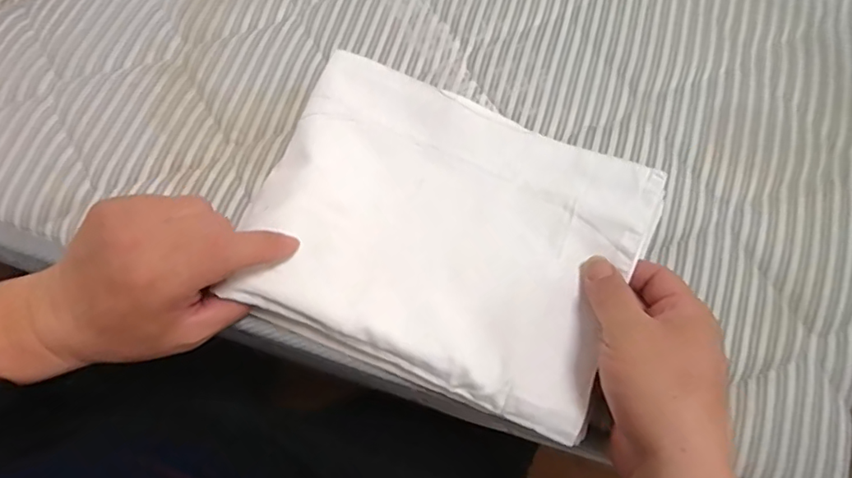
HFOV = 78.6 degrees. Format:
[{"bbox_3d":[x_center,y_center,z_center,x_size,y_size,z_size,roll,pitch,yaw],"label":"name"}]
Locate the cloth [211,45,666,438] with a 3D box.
[{"bbox_3d":[0.012,-0.005,0.362,0.251,0.030,0.197,23,70,7],"label":"cloth"}]

